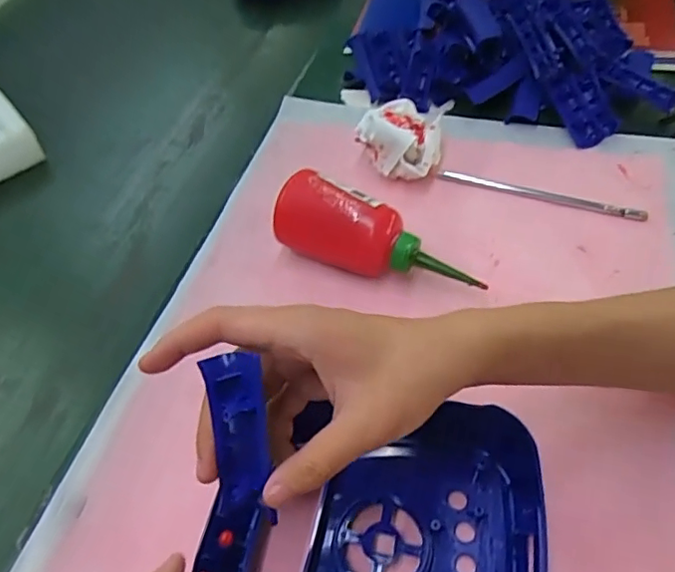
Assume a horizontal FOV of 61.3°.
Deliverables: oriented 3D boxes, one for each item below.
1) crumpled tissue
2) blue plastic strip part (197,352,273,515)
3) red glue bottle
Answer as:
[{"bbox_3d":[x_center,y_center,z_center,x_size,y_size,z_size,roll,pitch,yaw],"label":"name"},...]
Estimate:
[{"bbox_3d":[0.056,-0.132,0.516,0.076,0.055,0.057,9,54,11],"label":"crumpled tissue"},{"bbox_3d":[-0.046,0.068,0.263,0.026,0.014,0.072,-4,96,2],"label":"blue plastic strip part"},{"bbox_3d":[0.028,-0.038,0.444,0.167,0.057,0.053,23,58,20],"label":"red glue bottle"}]

